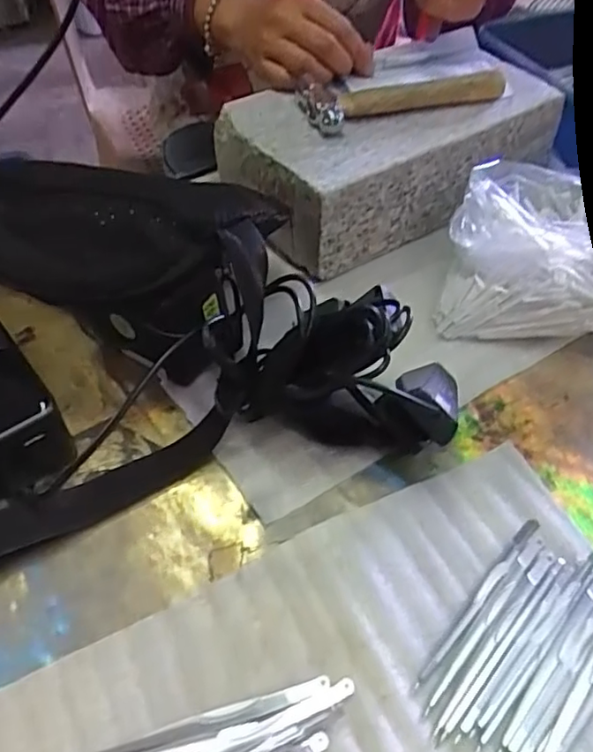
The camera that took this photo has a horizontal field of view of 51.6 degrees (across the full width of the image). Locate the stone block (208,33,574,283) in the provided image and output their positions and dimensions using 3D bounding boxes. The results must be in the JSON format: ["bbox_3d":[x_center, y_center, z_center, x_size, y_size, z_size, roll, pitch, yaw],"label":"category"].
[{"bbox_3d":[0.073,-0.187,0.497,0.252,0.081,0.139,-28,56,-22],"label":"stone block"}]

